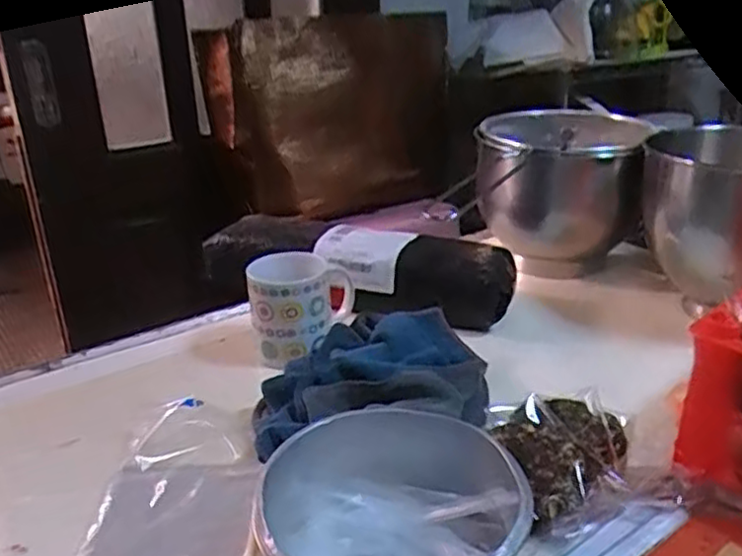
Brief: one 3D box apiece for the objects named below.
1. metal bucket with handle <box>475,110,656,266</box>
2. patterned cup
[{"bbox_3d":[0.240,-0.105,0.897,0.201,0.185,0.195,4,24,13],"label":"metal bucket with handle"},{"bbox_3d":[-0.073,0.026,0.697,0.086,0.090,0.113,3,24,11],"label":"patterned cup"}]

